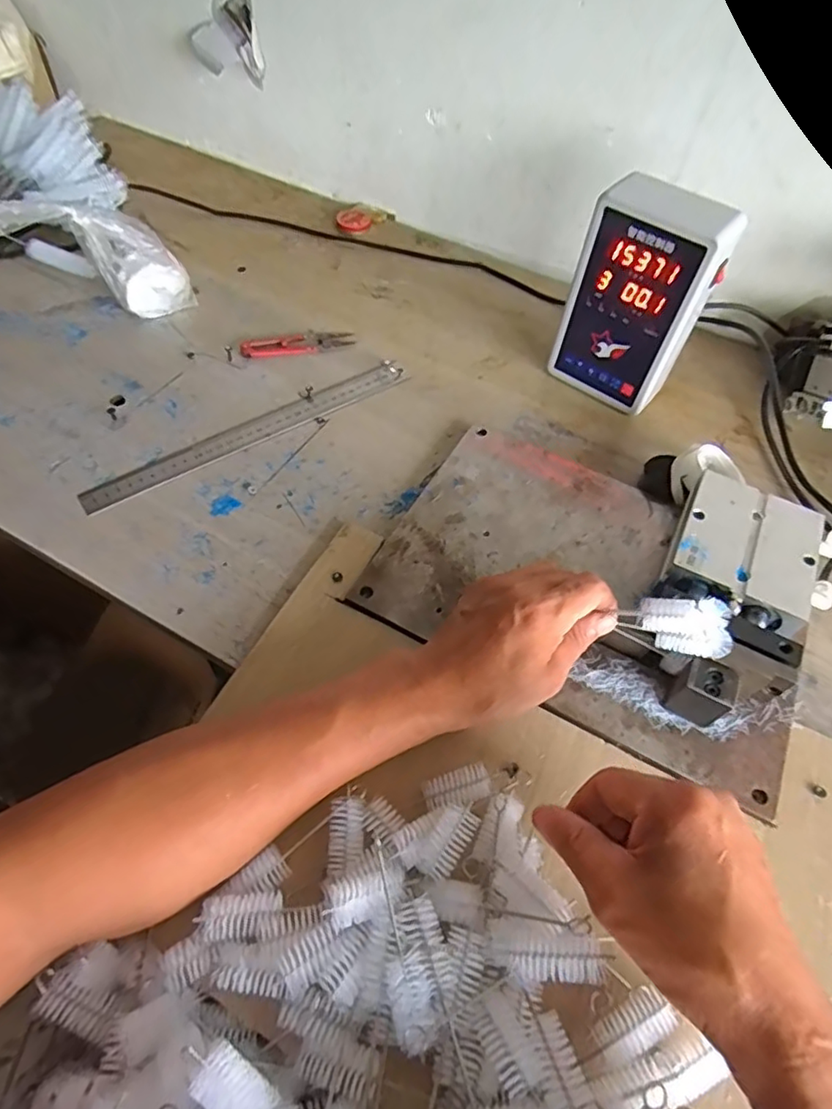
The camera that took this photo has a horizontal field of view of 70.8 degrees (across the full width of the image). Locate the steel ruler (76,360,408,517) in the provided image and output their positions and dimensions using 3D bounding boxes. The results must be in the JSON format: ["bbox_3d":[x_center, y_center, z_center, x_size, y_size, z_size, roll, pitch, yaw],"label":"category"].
[{"bbox_3d":[-0.146,-0.116,0.543,0.317,0.005,0.029,-30,65,-22],"label":"steel ruler"}]

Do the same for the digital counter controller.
[{"bbox_3d":[0.199,-0.228,0.537,0.109,0.188,0.050,34,59,18],"label":"digital counter controller"}]

